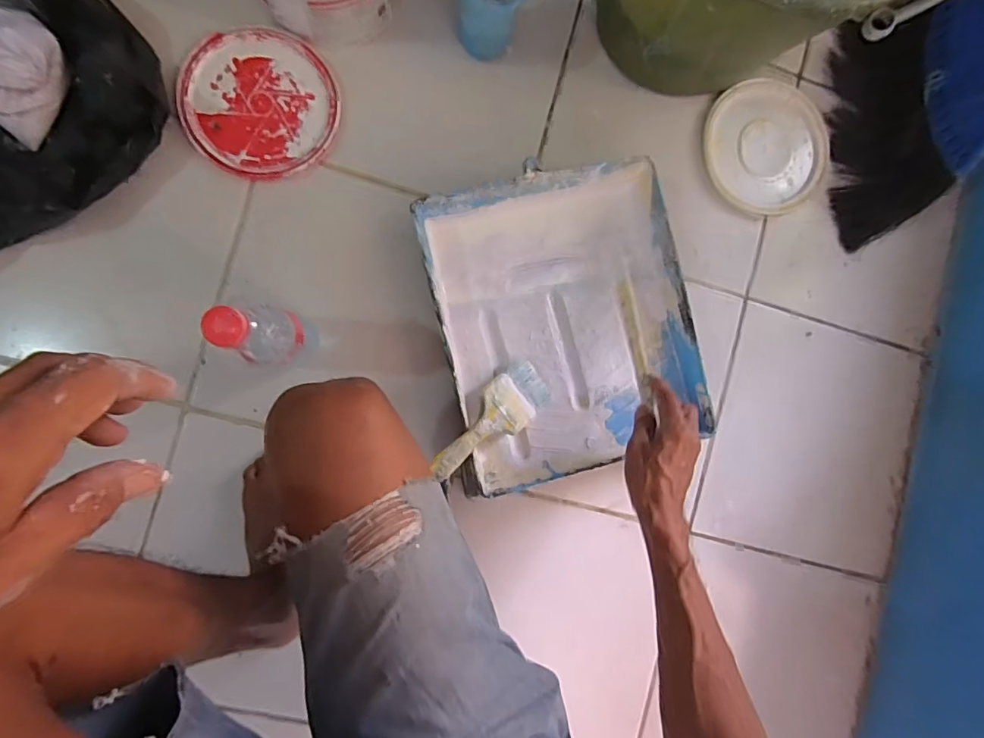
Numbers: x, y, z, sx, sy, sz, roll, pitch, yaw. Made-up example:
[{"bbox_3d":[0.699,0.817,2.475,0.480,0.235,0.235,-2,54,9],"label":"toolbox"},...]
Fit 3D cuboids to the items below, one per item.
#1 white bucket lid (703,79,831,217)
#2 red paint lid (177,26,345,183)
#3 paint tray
[{"bbox_3d":[0.370,-0.300,0.703,0.171,0.019,0.178,0,91,-6],"label":"white bucket lid"},{"bbox_3d":[-0.269,-0.311,0.610,0.176,0.010,0.166,0,91,-6],"label":"red paint lid"},{"bbox_3d":[0.086,-0.055,0.618,0.288,0.057,0.343,-12,91,-8],"label":"paint tray"}]

